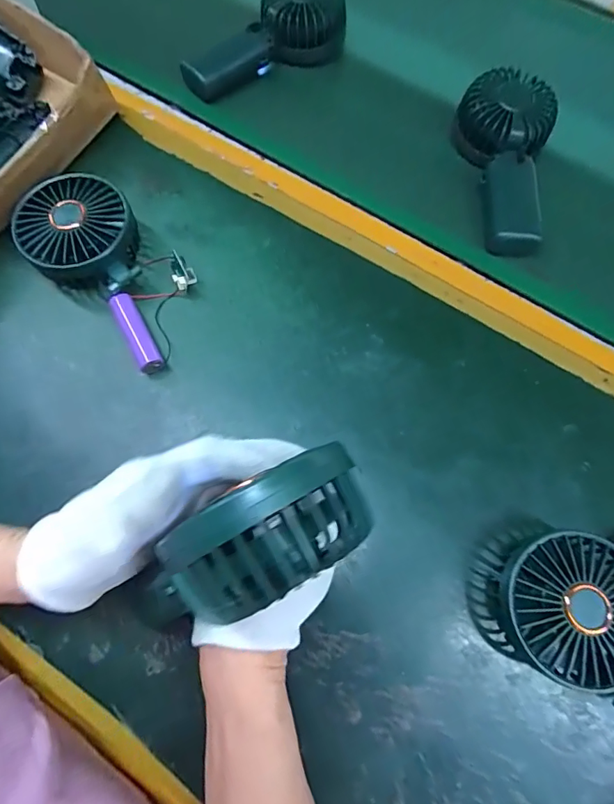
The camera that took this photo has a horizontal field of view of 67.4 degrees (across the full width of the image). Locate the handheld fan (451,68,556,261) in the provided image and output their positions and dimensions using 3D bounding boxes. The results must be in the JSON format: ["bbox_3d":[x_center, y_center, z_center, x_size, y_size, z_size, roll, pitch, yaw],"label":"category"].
[{"bbox_3d":[0.176,-0.221,0.414,0.082,0.046,0.175,10,69,1],"label":"handheld fan"}]

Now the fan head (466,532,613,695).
[{"bbox_3d":[0.159,0.129,0.291,0.089,0.050,0.087,-18,71,-9],"label":"fan head"}]

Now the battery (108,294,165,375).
[{"bbox_3d":[-0.132,-0.052,0.358,0.018,0.021,0.063,-28,73,-12],"label":"battery"}]

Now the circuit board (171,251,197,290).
[{"bbox_3d":[-0.102,-0.106,0.376,0.018,0.022,0.030,-19,71,-9],"label":"circuit board"}]

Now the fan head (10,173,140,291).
[{"bbox_3d":[-0.180,-0.130,0.370,0.082,0.048,0.090,-8,70,-6],"label":"fan head"}]

